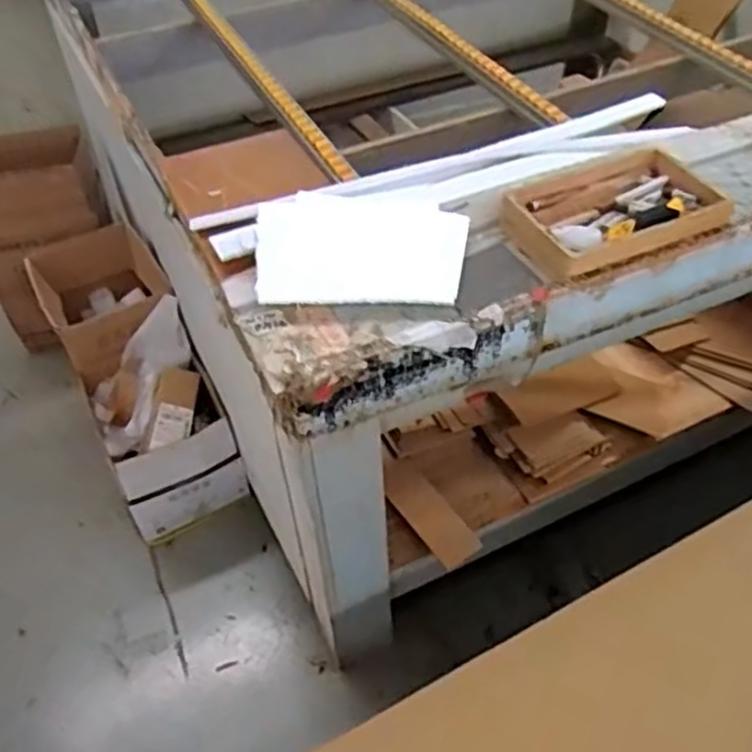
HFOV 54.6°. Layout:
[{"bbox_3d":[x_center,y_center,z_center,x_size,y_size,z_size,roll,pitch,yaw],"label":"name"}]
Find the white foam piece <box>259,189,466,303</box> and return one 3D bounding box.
[{"bbox_3d":[-0.018,-0.184,1.012,0.283,0.016,0.212,1,55,-3],"label":"white foam piece"}]

